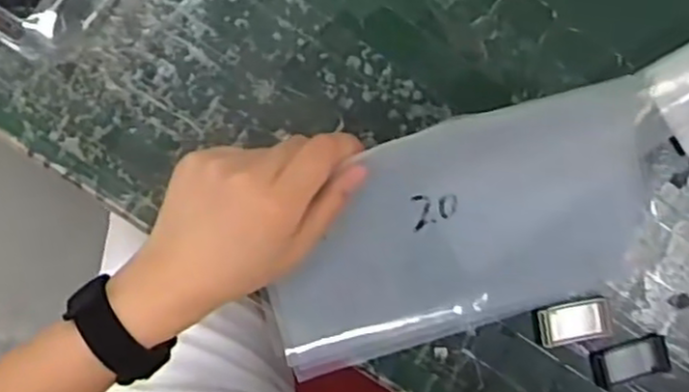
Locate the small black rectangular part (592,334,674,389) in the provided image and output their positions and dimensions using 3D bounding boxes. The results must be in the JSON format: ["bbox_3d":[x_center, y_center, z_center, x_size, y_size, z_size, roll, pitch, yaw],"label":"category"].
[{"bbox_3d":[0.180,0.103,0.457,0.051,0.005,0.025,-15,93,-4],"label":"small black rectangular part"}]

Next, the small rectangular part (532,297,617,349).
[{"bbox_3d":[0.142,0.078,0.452,0.049,0.004,0.027,-11,93,-4],"label":"small rectangular part"}]

